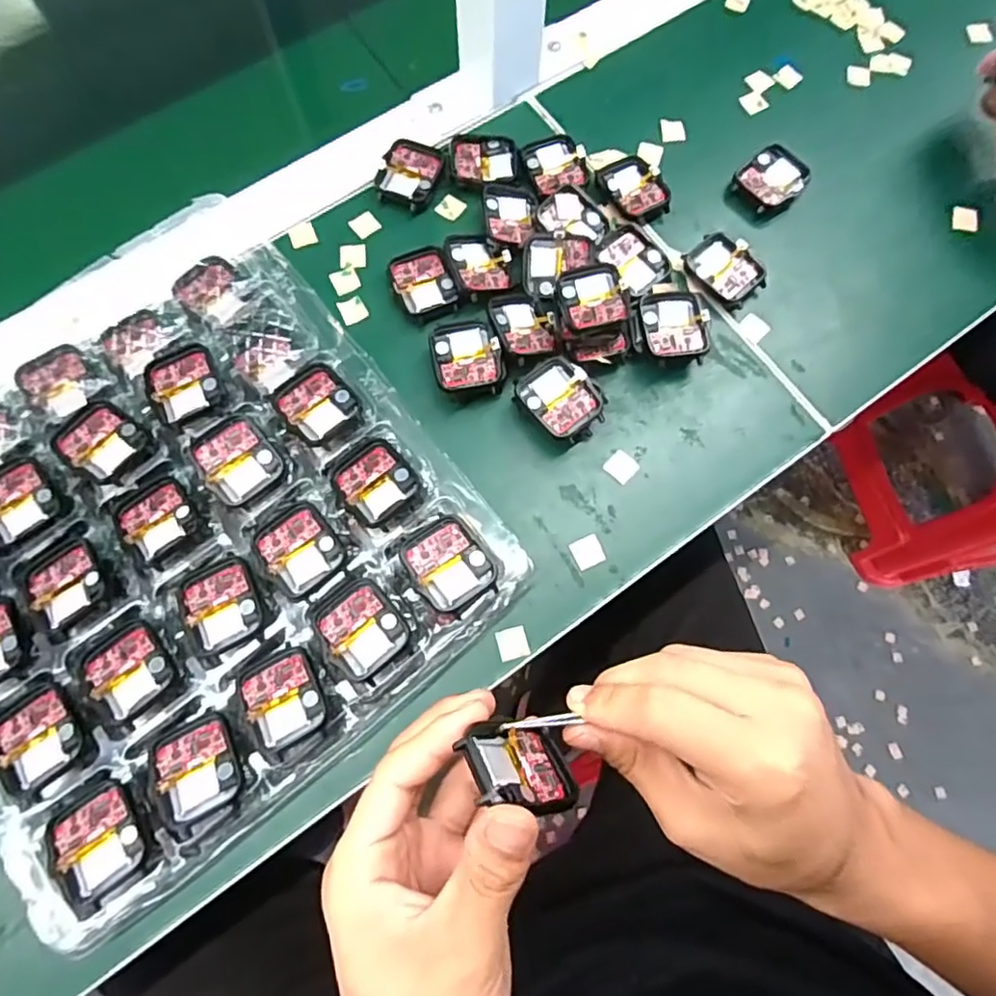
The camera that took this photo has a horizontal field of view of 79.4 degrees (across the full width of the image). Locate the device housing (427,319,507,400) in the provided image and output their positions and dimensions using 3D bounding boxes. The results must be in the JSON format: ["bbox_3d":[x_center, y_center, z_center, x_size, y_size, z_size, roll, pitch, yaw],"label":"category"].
[{"bbox_3d":[-0.018,-0.078,0.348,0.039,0.019,0.046,-12,77,-4],"label":"device housing"}]

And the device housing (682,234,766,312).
[{"bbox_3d":[0.140,-0.141,0.371,0.037,0.012,0.047,-40,80,-10],"label":"device housing"}]

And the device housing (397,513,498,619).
[{"bbox_3d":[-0.025,0.033,0.299,0.038,0.007,0.046,-37,80,-10],"label":"device housing"}]

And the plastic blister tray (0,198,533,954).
[{"bbox_3d":[-0.171,0.012,0.316,0.266,0.032,0.285,-38,80,-10],"label":"plastic blister tray"}]

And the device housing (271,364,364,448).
[{"bbox_3d":[-0.096,-0.050,0.322,0.036,0.006,0.046,-40,80,-10],"label":"device housing"}]

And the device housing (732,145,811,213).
[{"bbox_3d":[0.176,-0.204,0.389,0.042,0.013,0.038,-44,81,-11],"label":"device housing"}]

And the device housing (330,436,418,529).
[{"bbox_3d":[-0.065,-0.009,0.312,0.037,0.008,0.043,-36,80,-9],"label":"device housing"}]

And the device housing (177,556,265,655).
[{"bbox_3d":[-0.137,0.051,0.297,0.036,0.005,0.043,-27,78,-7],"label":"device housing"}]

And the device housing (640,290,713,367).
[{"bbox_3d":[0.102,-0.098,0.352,0.036,0.020,0.045,-7,76,-3],"label":"device housing"}]

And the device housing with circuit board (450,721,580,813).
[{"bbox_3d":[0.009,0.103,0.232,0.006,0.046,0.037,-58,38,19],"label":"device housing with circuit board"}]

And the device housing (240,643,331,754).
[{"bbox_3d":[-0.102,0.095,0.285,0.035,0.006,0.041,-28,78,-8],"label":"device housing"}]

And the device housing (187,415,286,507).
[{"bbox_3d":[-0.137,-0.020,0.316,0.038,0.007,0.044,-31,79,-8],"label":"device housing"}]

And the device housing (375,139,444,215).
[{"bbox_3d":[-0.056,-0.206,0.383,0.036,0.009,0.045,16,76,3],"label":"device housing"}]

